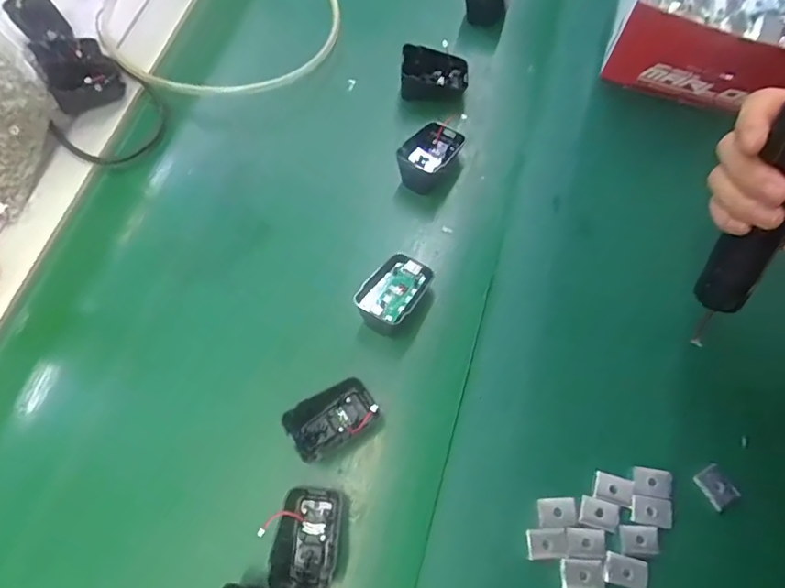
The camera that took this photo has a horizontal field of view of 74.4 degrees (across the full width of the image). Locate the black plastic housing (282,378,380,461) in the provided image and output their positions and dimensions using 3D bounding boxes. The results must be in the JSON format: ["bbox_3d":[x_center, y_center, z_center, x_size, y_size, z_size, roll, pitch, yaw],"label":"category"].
[{"bbox_3d":[-0.047,0.098,0.397,0.074,0.037,0.046,-29,74,-11],"label":"black plastic housing"}]

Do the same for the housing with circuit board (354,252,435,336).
[{"bbox_3d":[0.001,0.001,0.440,0.044,0.037,0.073,33,72,12],"label":"housing with circuit board"}]

